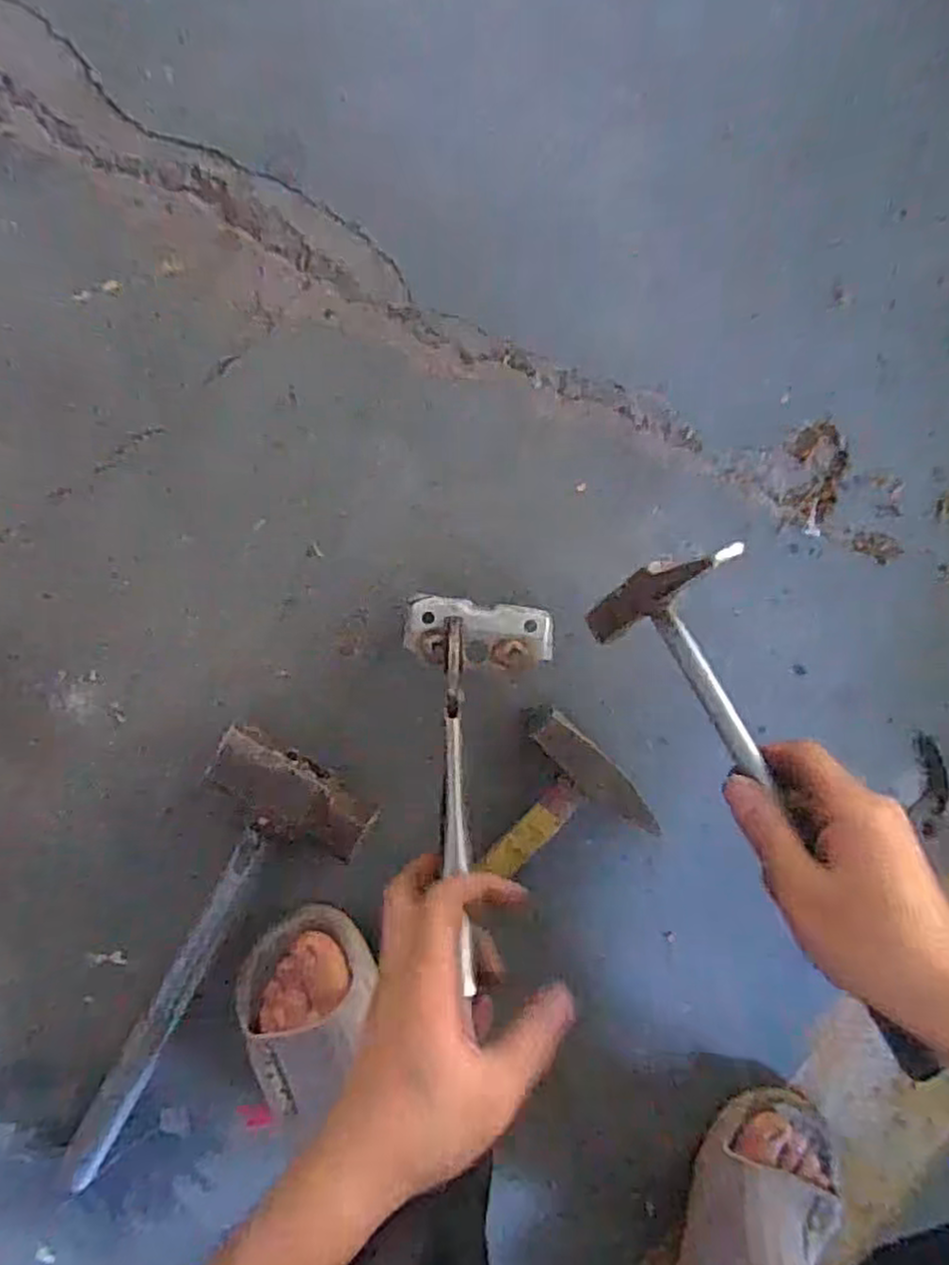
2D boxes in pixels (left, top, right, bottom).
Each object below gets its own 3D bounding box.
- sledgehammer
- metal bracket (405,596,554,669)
[{"bbox_3d":[-0.201,0.228,0.485,0.109,0.042,0.347,33,96,-8],"label":"sledgehammer"},{"bbox_3d":[0.003,-0.001,0.422,0.085,0.014,0.042,8,67,5],"label":"metal bracket"}]

